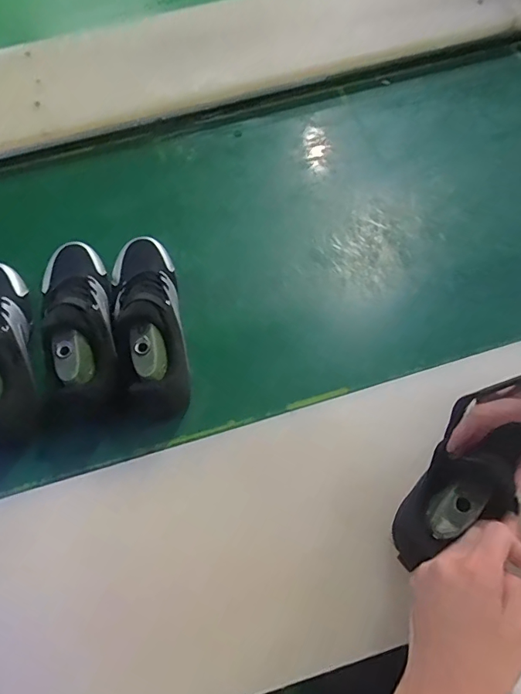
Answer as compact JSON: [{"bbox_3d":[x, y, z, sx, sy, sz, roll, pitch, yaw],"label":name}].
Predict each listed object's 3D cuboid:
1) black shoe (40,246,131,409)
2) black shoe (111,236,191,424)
[{"bbox_3d":[-0.224,-0.043,0.566,0.086,0.089,0.249,-20,64,-9],"label":"black shoe"},{"bbox_3d":[-0.137,-0.040,0.563,0.082,0.105,0.260,-16,64,-5],"label":"black shoe"}]

